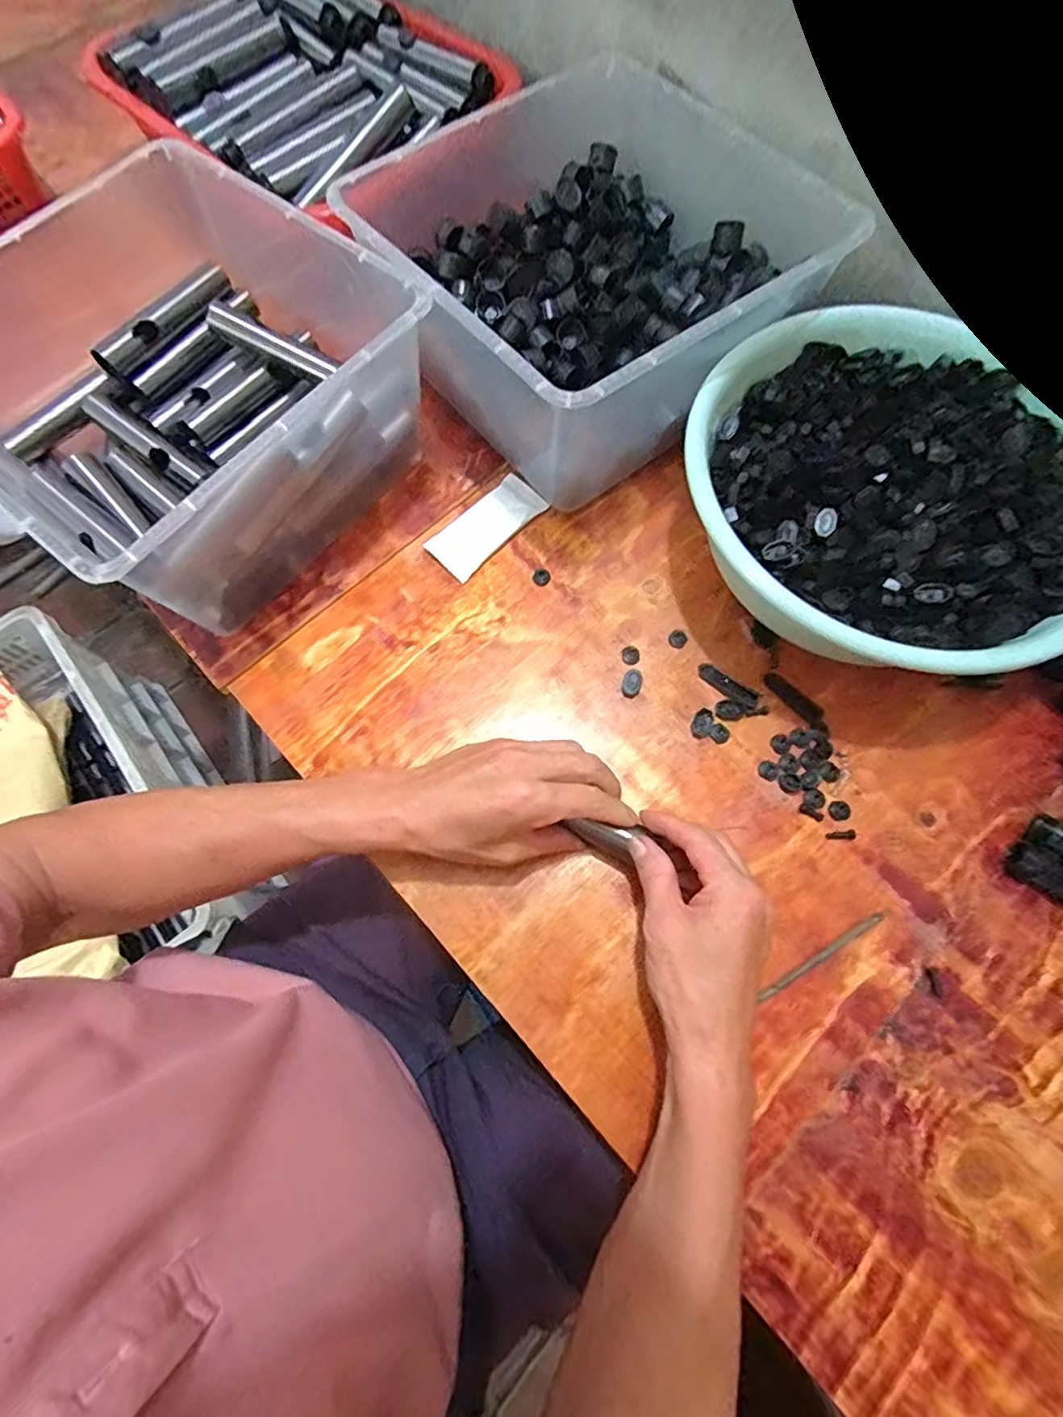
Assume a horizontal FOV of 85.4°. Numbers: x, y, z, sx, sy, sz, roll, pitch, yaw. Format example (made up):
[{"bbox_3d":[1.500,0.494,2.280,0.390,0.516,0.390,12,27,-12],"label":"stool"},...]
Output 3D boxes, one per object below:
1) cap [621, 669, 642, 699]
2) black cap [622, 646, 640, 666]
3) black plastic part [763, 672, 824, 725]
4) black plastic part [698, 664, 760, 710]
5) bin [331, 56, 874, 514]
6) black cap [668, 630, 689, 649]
[{"bbox_3d":[0.080,-0.020,0.456,0.015,0.008,0.022,17,72,8],"label":"cap"},{"bbox_3d":[0.081,-0.044,0.467,0.015,0.004,0.017,8,71,5],"label":"black cap"},{"bbox_3d":[0.203,-0.009,0.446,0.015,0.004,0.051,-41,74,-11],"label":"black plastic part"},{"bbox_3d":[0.153,-0.018,0.448,0.051,0.004,0.016,36,76,13],"label":"black plastic part"},{"bbox_3d":[0.046,-0.370,0.507,0.305,0.153,0.328,-36,73,-10],"label":"bin"},{"bbox_3d":[0.119,-0.057,0.468,0.016,0.004,0.014,-35,73,-10],"label":"black cap"}]

